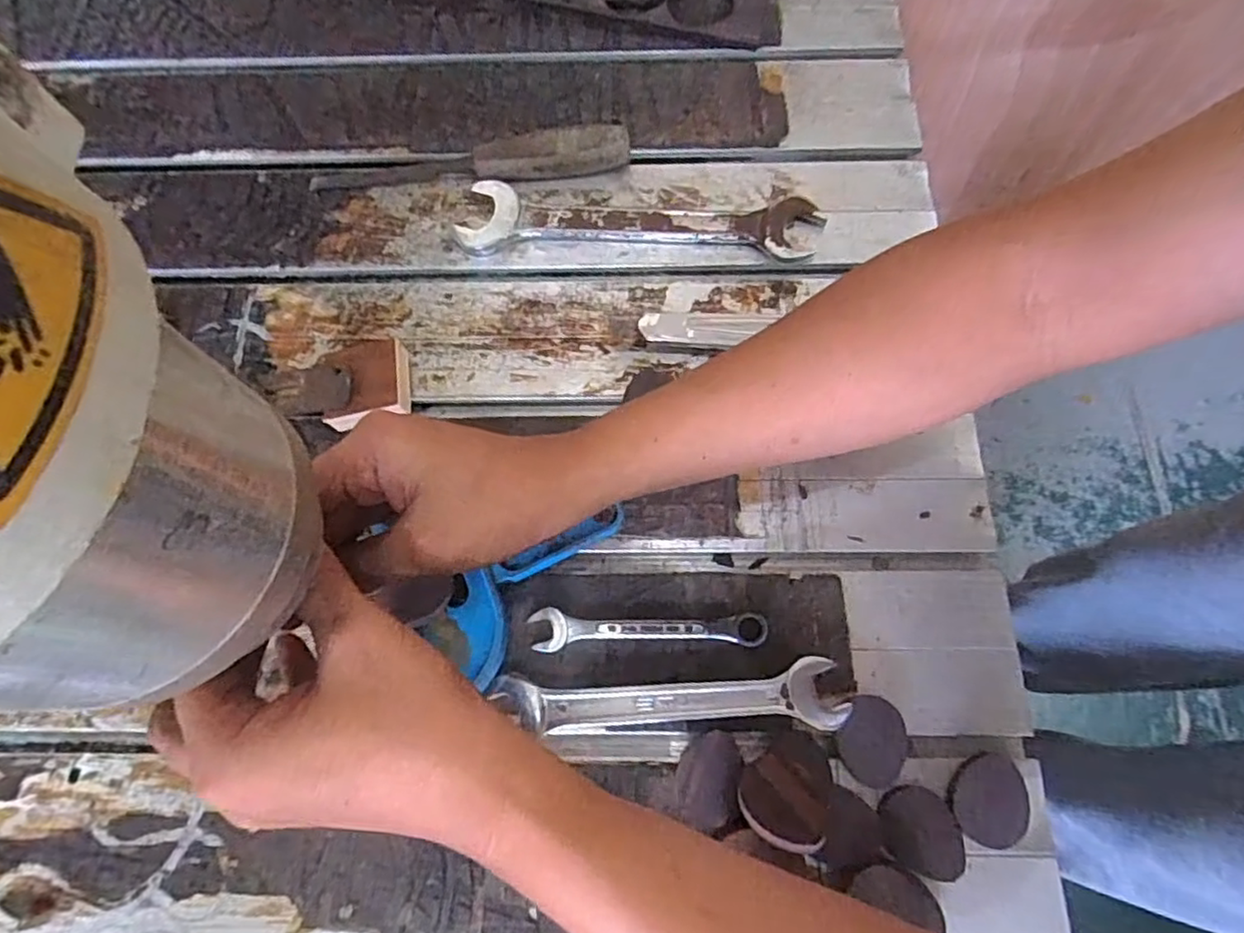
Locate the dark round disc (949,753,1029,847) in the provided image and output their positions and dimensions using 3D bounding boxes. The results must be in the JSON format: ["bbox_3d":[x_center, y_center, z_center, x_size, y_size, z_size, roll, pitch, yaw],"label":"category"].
[{"bbox_3d":[0.189,0.171,0.336,0.044,0.008,0.038,-39,74,-11],"label":"dark round disc"}]

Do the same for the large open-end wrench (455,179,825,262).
[{"bbox_3d":[0.012,-0.171,0.457,0.243,0.011,0.053,3,71,3],"label":"large open-end wrench"}]

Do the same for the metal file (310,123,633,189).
[{"bbox_3d":[-0.108,-0.222,0.466,0.227,0.024,0.029,-3,71,1],"label":"metal file"}]

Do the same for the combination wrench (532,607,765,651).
[{"bbox_3d":[0.015,0.090,0.366,0.130,0.007,0.023,-2,71,1],"label":"combination wrench"}]

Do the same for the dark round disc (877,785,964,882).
[{"bbox_3d":[0.150,0.182,0.326,0.042,0.006,0.038,21,58,6],"label":"dark round disc"}]

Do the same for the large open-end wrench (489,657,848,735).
[{"bbox_3d":[0.025,0.124,0.352,0.182,0.011,0.034,-2,71,1],"label":"large open-end wrench"}]

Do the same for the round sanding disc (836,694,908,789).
[{"bbox_3d":[0.135,0.147,0.347,0.034,0.008,0.042,30,74,11],"label":"round sanding disc"}]

